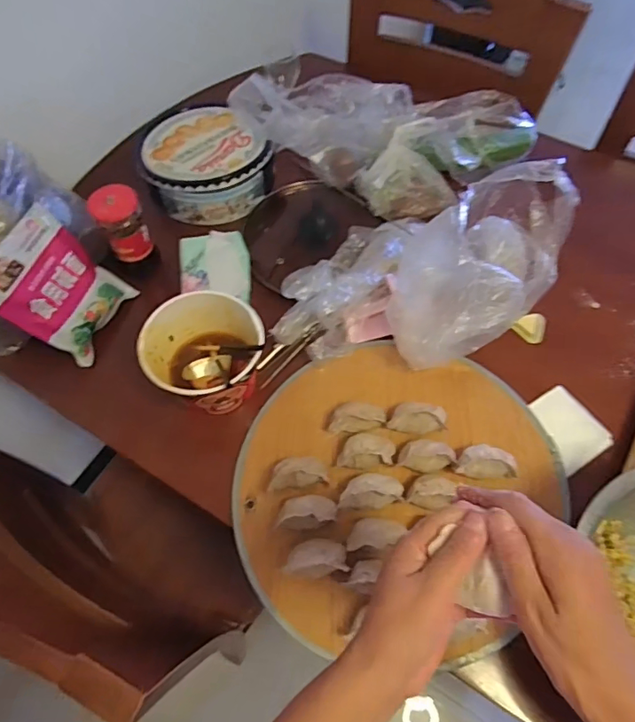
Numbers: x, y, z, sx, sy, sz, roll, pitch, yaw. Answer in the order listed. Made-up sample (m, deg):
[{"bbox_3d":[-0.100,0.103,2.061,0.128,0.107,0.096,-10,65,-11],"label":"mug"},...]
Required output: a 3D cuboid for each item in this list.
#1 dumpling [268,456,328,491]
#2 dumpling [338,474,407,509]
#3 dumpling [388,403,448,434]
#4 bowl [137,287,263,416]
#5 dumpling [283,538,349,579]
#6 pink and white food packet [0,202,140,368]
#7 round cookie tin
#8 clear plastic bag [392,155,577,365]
[{"bbox_3d":[-0.024,0.140,0.612,0.069,0.048,0.030,-8,62,-5],"label":"dumpling"},{"bbox_3d":[0.064,0.156,0.598,0.075,0.049,0.035,-1,61,-1],"label":"dumpling"},{"bbox_3d":[0.127,0.072,0.631,0.068,0.029,0.037,7,62,4],"label":"dumpling"},{"bbox_3d":[-0.145,-0.002,0.659,0.142,0.102,0.144,0,61,0],"label":"bowl"},{"bbox_3d":[0.000,0.220,0.563,0.067,0.032,0.042,0,61,0],"label":"dumpling"},{"bbox_3d":[-0.345,-0.097,0.674,0.026,0.167,0.143,-1,56,40],"label":"pink and white food packet"},{"bbox_3d":[-0.189,-0.323,0.829,0.197,0.072,0.183,0,61,0],"label":"round cookie tin"},{"bbox_3d":[0.221,-0.123,0.690,0.157,0.145,0.313,39,68,19],"label":"clear plastic bag"}]

